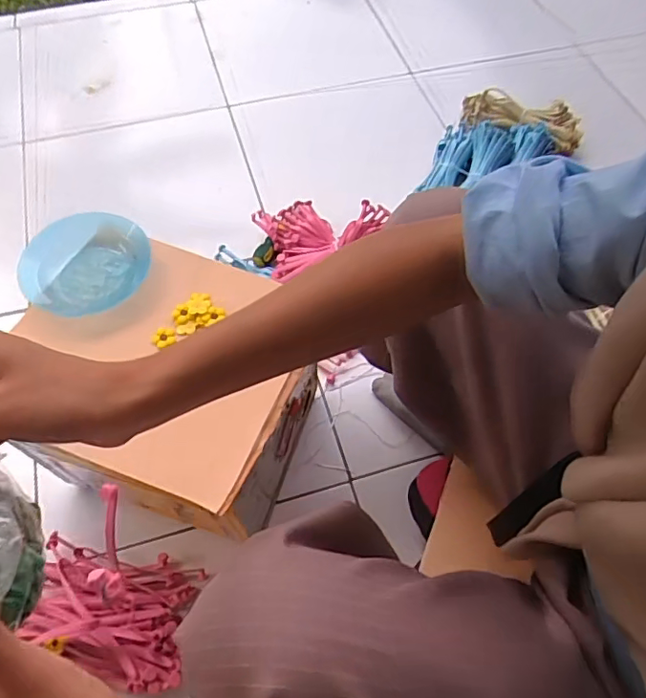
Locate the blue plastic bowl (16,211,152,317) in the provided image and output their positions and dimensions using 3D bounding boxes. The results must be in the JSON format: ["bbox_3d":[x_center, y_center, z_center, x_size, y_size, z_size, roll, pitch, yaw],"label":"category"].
[{"bbox_3d":[-0.242,-0.089,0.559,0.123,0.041,0.112,0,61,-1],"label":"blue plastic bowl"}]

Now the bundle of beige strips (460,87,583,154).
[{"bbox_3d":[0.368,-0.423,1.010,0.221,0.060,0.083,18,62,9],"label":"bundle of beige strips"}]

